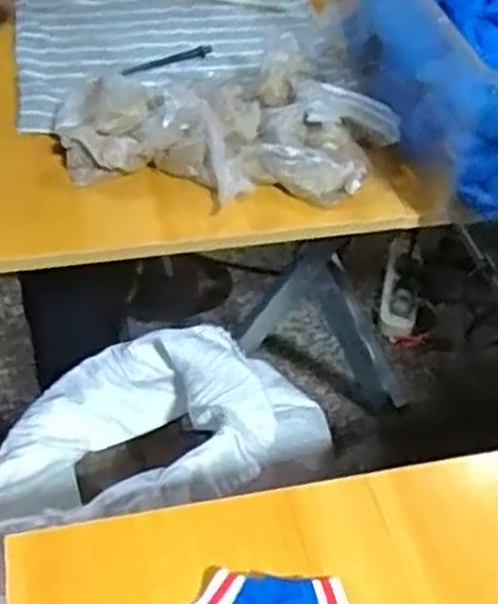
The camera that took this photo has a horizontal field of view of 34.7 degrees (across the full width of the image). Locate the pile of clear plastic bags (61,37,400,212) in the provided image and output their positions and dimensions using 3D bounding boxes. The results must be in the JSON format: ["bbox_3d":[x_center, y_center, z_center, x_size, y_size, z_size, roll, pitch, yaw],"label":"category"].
[{"bbox_3d":[-0.016,-0.130,0.594,0.239,0.052,0.149,-11,50,-15],"label":"pile of clear plastic bags"}]

